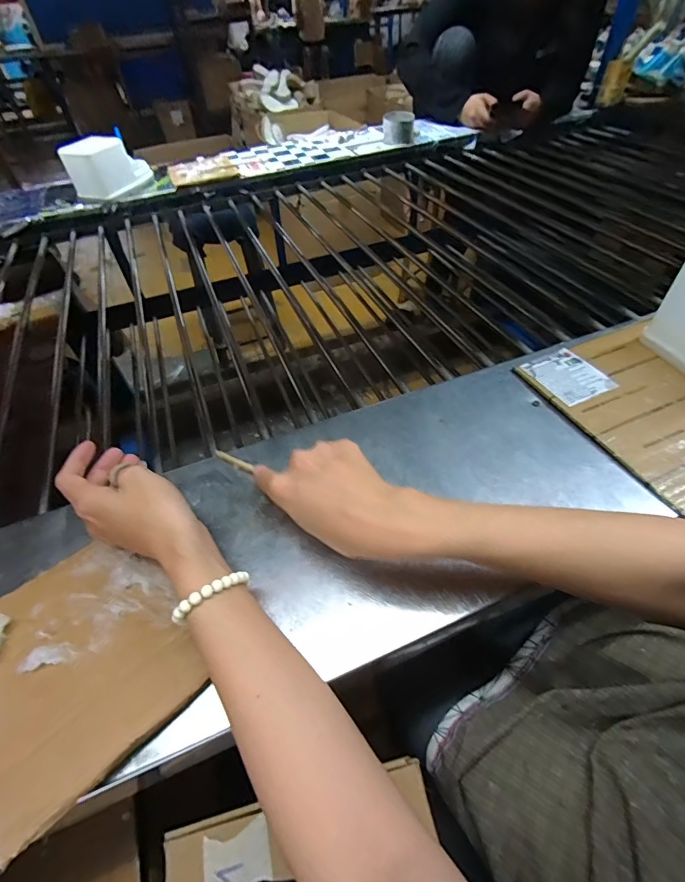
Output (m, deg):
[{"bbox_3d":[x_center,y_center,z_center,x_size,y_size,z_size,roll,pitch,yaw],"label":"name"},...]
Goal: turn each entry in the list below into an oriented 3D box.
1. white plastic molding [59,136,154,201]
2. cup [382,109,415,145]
[{"bbox_3d":[-0.579,-0.680,1.002,0.098,0.114,0.172,14,51,15],"label":"white plastic molding"},{"bbox_3d":[0.159,-0.894,1.162,0.087,0.068,0.105,0,49,3],"label":"cup"}]

